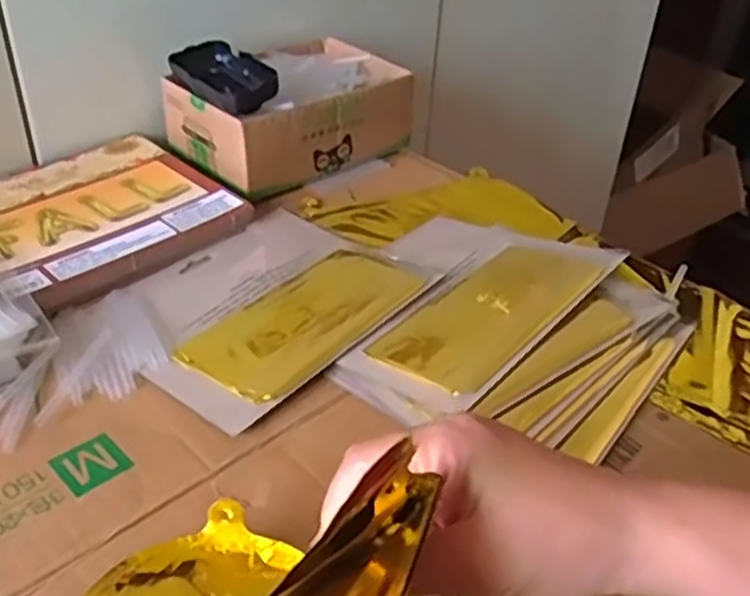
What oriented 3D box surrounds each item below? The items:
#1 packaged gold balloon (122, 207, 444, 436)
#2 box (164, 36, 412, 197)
[{"bbox_3d":[-0.076,-0.004,0.528,0.163,0.010,0.188,28,44,29],"label":"packaged gold balloon"},{"bbox_3d":[-0.075,-0.170,0.704,0.186,0.069,0.131,-26,46,-32],"label":"box"}]

